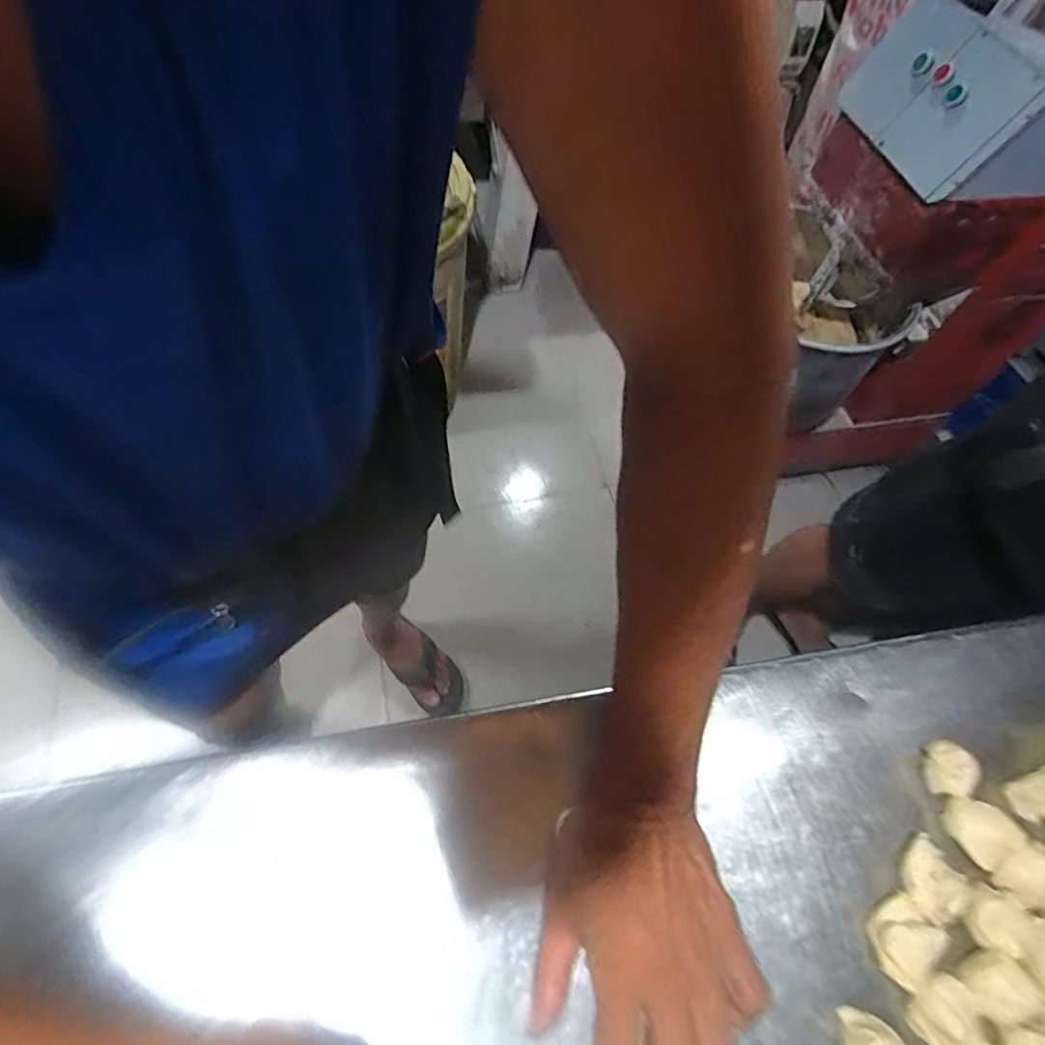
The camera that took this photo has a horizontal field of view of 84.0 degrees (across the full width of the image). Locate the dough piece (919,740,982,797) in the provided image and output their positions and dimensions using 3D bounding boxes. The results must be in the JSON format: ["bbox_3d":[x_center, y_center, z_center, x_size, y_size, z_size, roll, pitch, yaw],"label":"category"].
[{"bbox_3d":[0.262,0.152,0.358,0.024,0.019,0.031,-8,63,-11],"label":"dough piece"}]

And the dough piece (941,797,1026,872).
[{"bbox_3d":[0.274,0.181,0.346,0.031,0.015,0.036,-23,67,-17],"label":"dough piece"}]

